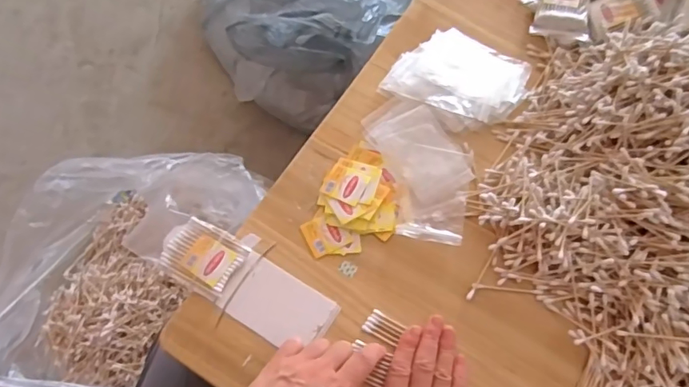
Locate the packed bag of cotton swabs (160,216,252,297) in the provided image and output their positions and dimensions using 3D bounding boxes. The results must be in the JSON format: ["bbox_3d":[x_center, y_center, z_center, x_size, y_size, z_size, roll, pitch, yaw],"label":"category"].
[{"bbox_3d":[-0.140,0.059,0.508,0.077,0.013,0.057,27,69,11],"label":"packed bag of cotton swabs"}]

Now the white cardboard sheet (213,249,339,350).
[{"bbox_3d":[-0.062,0.106,0.491,0.099,0.004,0.062,29,70,11],"label":"white cardboard sheet"}]

